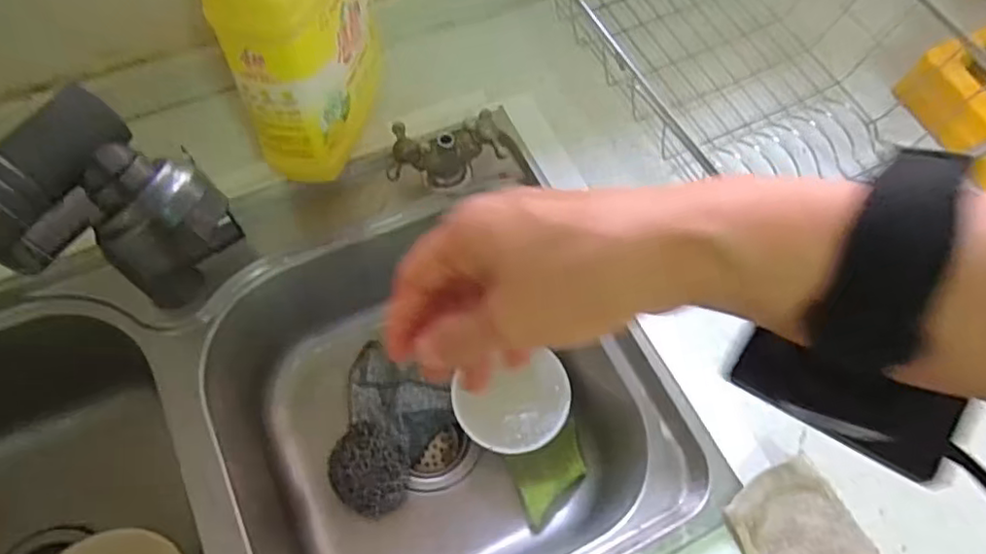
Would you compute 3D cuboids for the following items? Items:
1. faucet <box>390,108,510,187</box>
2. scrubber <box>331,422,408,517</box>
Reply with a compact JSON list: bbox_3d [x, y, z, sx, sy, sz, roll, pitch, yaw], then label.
[{"bbox_3d":[-0.042,-0.109,0.533,0.094,0.055,0.038,-12,66,-9],"label":"faucet"},{"bbox_3d":[-0.111,0.175,0.572,0.072,0.041,0.067,38,69,13],"label":"scrubber"}]

